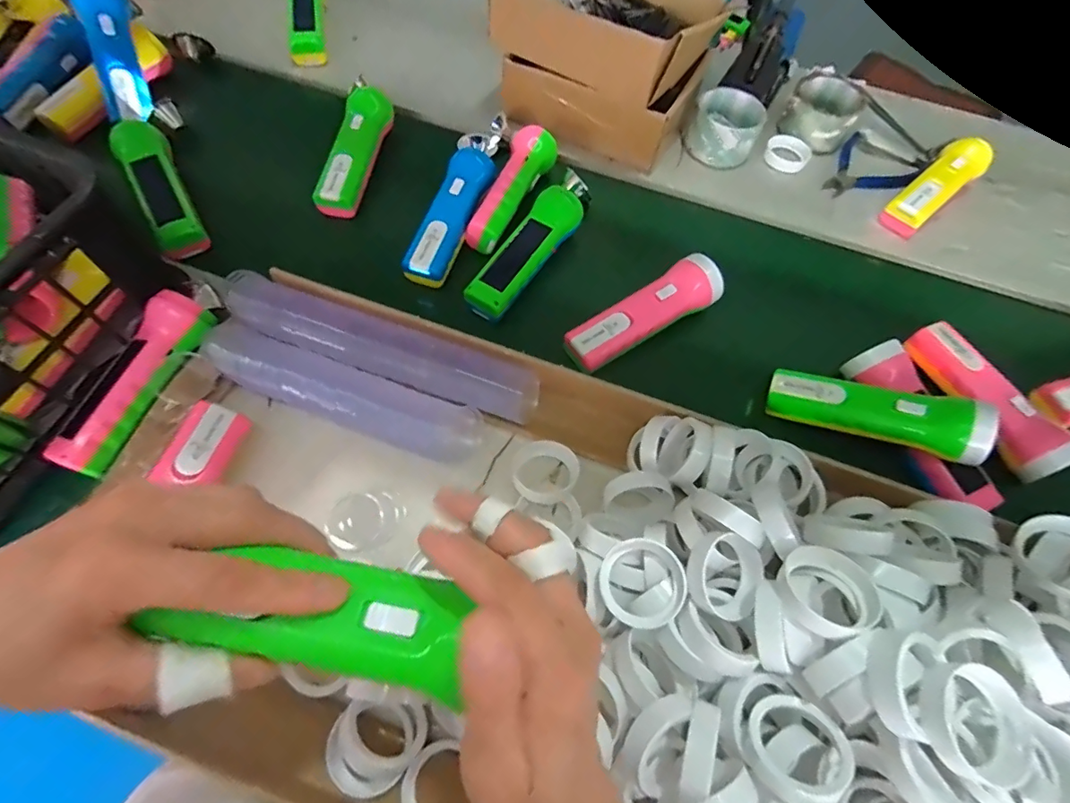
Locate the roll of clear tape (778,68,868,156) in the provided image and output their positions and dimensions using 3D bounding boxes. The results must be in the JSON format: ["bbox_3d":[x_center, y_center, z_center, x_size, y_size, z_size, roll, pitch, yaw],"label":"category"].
[{"bbox_3d":[0.360,-0.361,0.644,0.081,0.042,0.093,32,66,13],"label":"roll of clear tape"}]

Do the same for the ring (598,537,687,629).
[{"bbox_3d":[0.069,0.117,0.332,0.054,0.009,0.054,-7,66,15],"label":"ring"}]

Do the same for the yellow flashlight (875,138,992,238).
[{"bbox_3d":[0.469,-0.252,0.601,0.166,0.040,0.049,-37,70,-19],"label":"yellow flashlight"}]

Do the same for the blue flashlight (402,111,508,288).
[{"bbox_3d":[-0.077,-0.223,0.546,0.051,0.038,0.232,14,63,5],"label":"blue flashlight"}]

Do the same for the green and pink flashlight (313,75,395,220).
[{"bbox_3d":[-0.195,-0.284,0.568,0.047,0.032,0.182,5,63,0],"label":"green and pink flashlight"}]

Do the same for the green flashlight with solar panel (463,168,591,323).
[{"bbox_3d":[0.003,-0.166,0.528,0.049,0.043,0.204,32,66,13],"label":"green flashlight with solar panel"}]

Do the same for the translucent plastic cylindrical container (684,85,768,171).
[{"bbox_3d":[0.231,-0.332,0.627,0.082,0.048,0.090,24,65,10],"label":"translucent plastic cylindrical container"}]

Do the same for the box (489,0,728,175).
[{"bbox_3d":[0.087,-0.423,0.603,0.221,0.135,0.211,27,65,11],"label":"box"}]

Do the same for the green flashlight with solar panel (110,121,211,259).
[{"bbox_3d":[-0.376,-0.212,0.511,0.046,0.047,0.146,-27,67,-15],"label":"green flashlight with solar panel"}]

